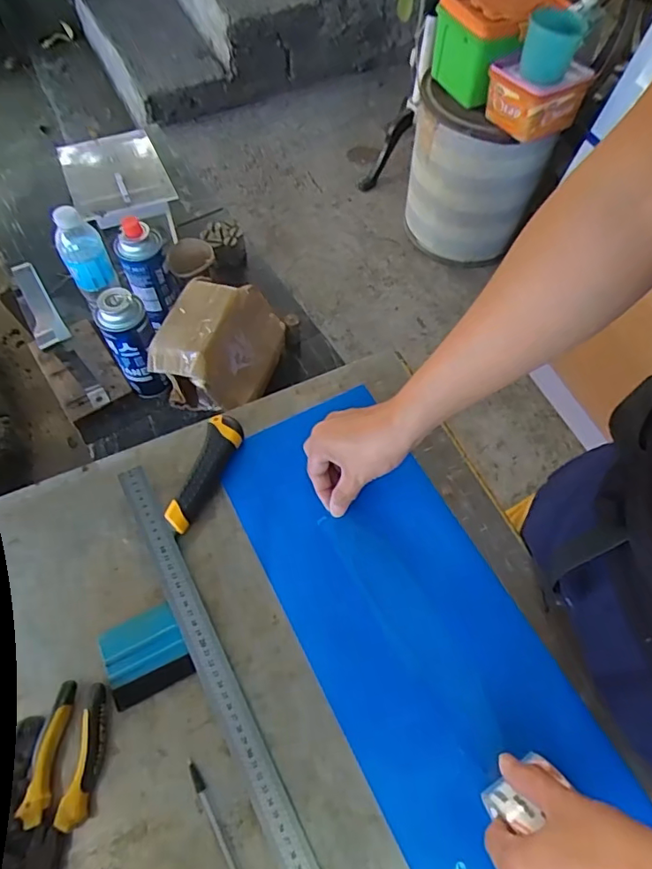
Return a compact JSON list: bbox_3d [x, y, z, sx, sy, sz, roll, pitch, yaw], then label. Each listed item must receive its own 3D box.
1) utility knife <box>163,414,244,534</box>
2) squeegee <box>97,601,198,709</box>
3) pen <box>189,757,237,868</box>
[{"bbox_3d":[-0.128,0.039,0.583,0.037,0.021,0.135,17,62,8],"label":"utility knife"},{"bbox_3d":[-0.167,0.201,0.501,0.071,0.008,0.071,-24,64,-13],"label":"squeegee"},{"bbox_3d":[-0.080,0.329,0.431,0.009,0.009,0.140,-28,65,-15],"label":"pen"}]

